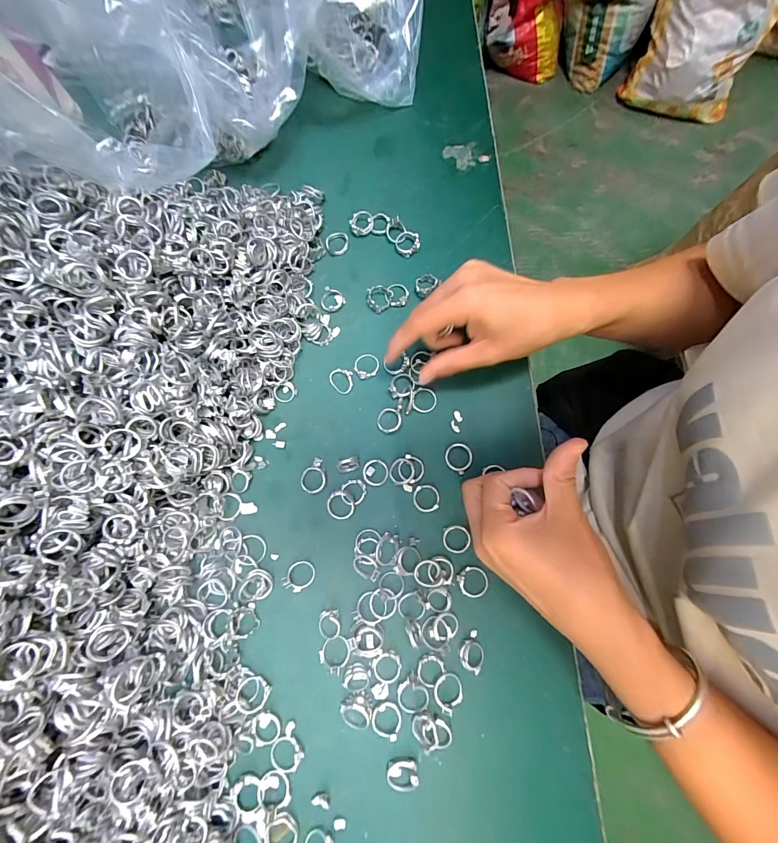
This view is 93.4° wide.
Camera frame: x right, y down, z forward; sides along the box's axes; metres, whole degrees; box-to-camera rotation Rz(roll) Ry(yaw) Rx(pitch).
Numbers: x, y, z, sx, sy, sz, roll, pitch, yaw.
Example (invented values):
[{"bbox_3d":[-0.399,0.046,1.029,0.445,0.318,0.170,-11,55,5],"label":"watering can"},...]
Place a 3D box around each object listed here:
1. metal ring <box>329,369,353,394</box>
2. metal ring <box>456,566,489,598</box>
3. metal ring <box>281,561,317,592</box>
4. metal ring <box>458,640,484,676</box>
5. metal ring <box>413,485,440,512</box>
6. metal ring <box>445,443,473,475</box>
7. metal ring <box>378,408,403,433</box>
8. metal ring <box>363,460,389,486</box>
[{"bbox_3d":[-0.041,-0.035,0.314,0.021,0.004,0.022,0,76,0],"label":"metal ring"},{"bbox_3d":[0.063,0.119,0.272,0.022,0.004,0.022,0,76,0],"label":"metal ring"},{"bbox_3d":[-0.068,0.117,0.276,0.024,0.009,0.019,-34,78,-8],"label":"metal ring"},{"bbox_3d":[0.058,0.166,0.260,0.018,0.007,0.018,0,76,0],"label":"metal ring"},{"bbox_3d":[0.030,0.060,0.287,0.020,0.005,0.021,0,76,0],"label":"metal ring"},{"bbox_3d":[0.056,0.028,0.293,0.022,0.005,0.022,0,76,0],"label":"metal ring"},{"bbox_3d":[0.001,-0.001,0.302,0.020,0.007,0.021,6,76,2],"label":"metal ring"},{"bbox_3d":[-0.010,0.041,0.293,0.020,0.006,0.021,0,76,0],"label":"metal ring"}]

